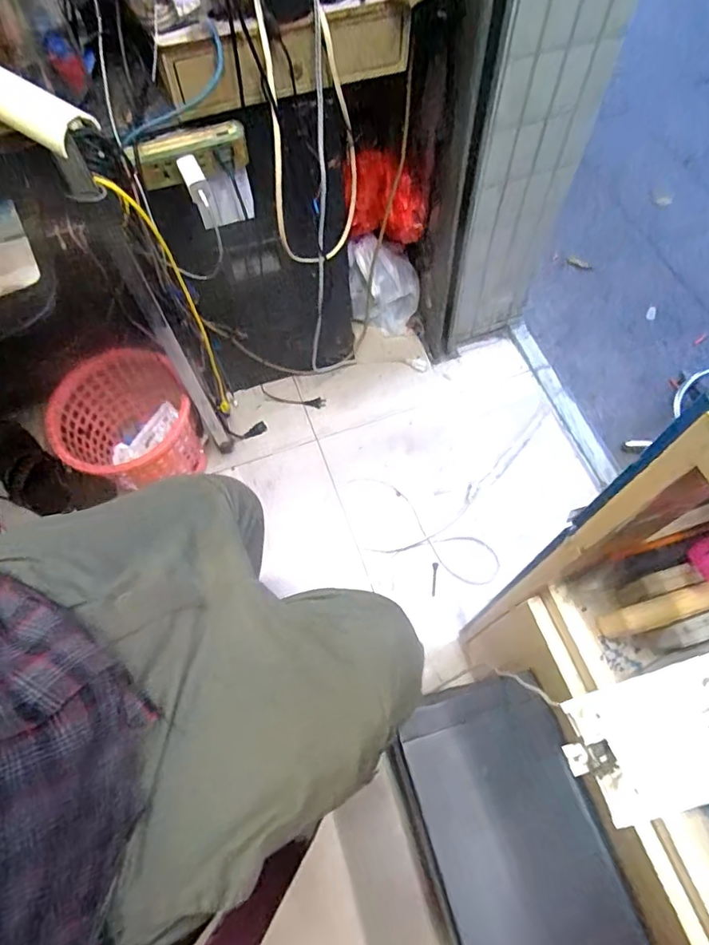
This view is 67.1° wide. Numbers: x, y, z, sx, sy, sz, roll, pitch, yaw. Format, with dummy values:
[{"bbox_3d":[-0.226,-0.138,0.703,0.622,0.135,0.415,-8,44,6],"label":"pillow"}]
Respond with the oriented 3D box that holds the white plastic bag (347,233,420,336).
[{"bbox_3d":[0.072,-0.440,1.269,0.162,0.221,0.101,-2,65,2],"label":"white plastic bag"}]

